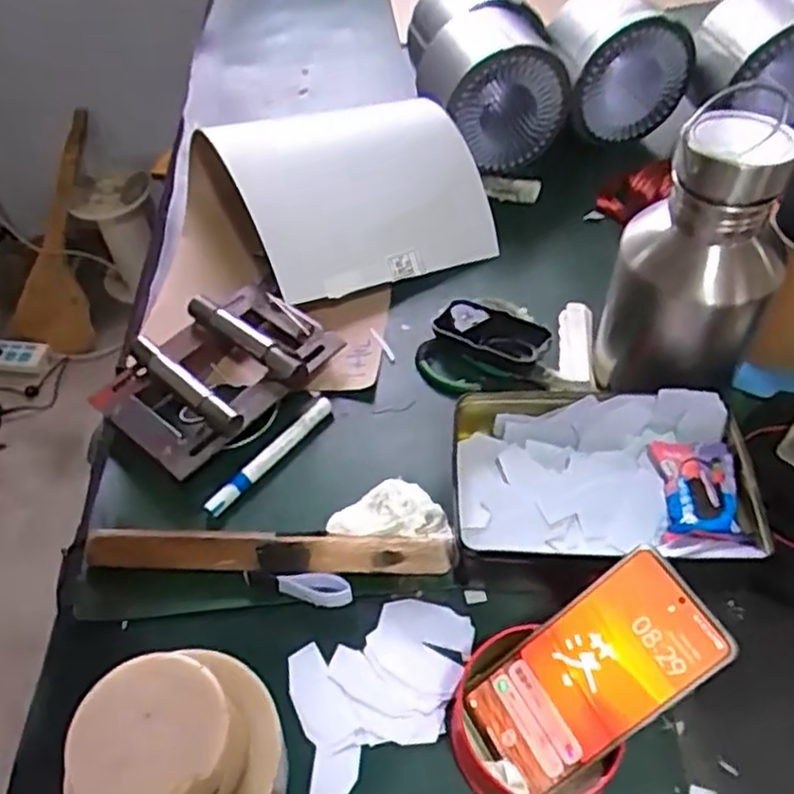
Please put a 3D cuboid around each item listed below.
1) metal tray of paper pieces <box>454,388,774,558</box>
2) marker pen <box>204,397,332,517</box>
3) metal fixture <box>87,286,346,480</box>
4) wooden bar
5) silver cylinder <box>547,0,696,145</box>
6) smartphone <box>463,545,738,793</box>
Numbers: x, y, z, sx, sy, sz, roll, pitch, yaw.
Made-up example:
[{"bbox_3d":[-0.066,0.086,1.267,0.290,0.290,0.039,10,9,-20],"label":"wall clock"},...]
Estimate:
[{"bbox_3d":[0.157,0.064,0.547,0.225,0.049,0.139,1,51,7],"label":"metal tray of paper pieces"},{"bbox_3d":[-0.110,0.049,0.616,0.015,0.020,0.142,31,60,27],"label":"marker pen"},{"bbox_3d":[-0.163,-0.023,0.658,0.201,0.049,0.144,-39,58,-24],"label":"metal fixture"},{"bbox_3d":[-0.098,0.120,0.545,0.273,0.028,0.033,-3,51,3],"label":"wooden bar"},{"bbox_3d":[0.266,-0.396,0.855,0.153,0.141,0.090,-16,51,-8],"label":"silver cylinder"},{"bbox_3d":[0.116,0.166,0.425,0.155,0.005,0.077,-44,56,14],"label":"smartphone"}]

